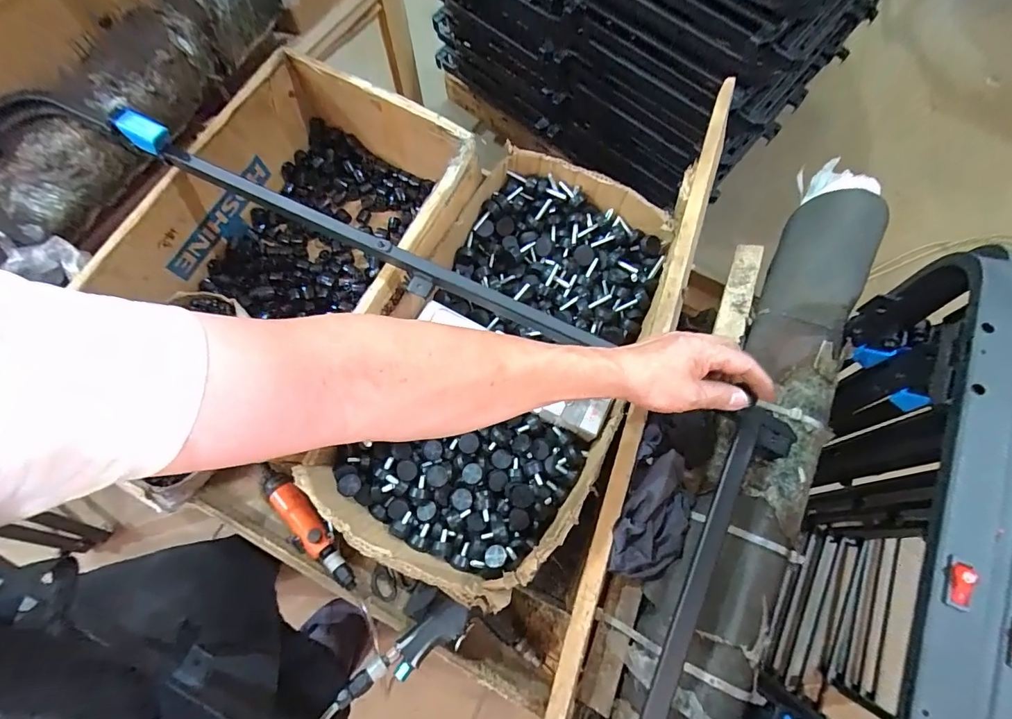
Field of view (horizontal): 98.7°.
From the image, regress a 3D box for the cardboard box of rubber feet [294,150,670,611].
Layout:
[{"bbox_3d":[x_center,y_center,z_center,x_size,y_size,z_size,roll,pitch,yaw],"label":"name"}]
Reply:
[{"bbox_3d":[0.005,-0.010,0.611,0.328,0.114,0.597,26,75,7],"label":"cardboard box of rubber feet"}]

